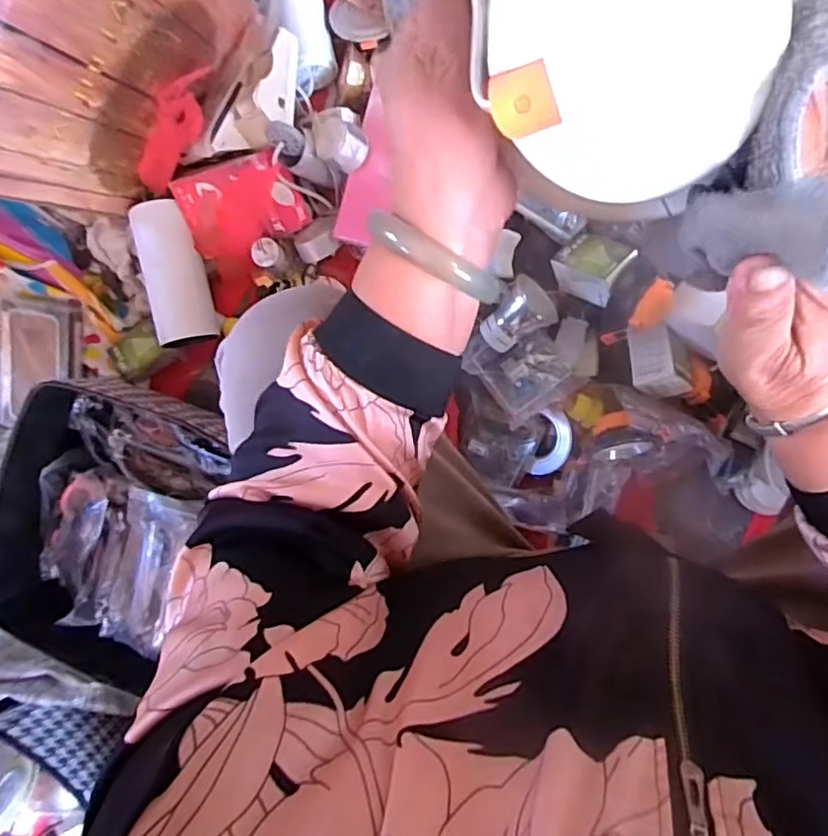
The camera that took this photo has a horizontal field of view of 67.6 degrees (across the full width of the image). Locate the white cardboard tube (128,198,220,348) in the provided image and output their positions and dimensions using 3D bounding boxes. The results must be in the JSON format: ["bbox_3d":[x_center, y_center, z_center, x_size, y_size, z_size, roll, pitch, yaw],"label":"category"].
[{"bbox_3d":[-0.312,-0.185,0.802,0.070,0.064,0.180,-10,93,9],"label":"white cardboard tube"}]

